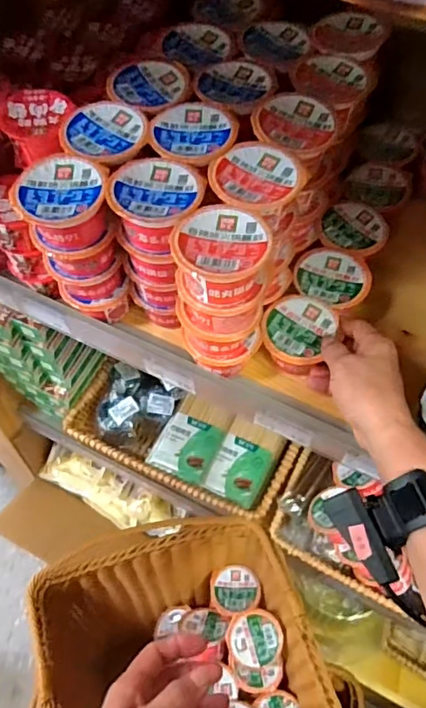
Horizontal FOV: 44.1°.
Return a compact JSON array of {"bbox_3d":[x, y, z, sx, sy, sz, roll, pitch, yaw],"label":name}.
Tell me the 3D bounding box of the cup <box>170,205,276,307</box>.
[{"bbox_3d":[0.005,-0.073,0.405,0.070,0.047,0.067,1,55,-2],"label":"cup"}]

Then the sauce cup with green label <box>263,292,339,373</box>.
[{"bbox_3d":[0.079,-0.015,0.514,0.066,0.043,0.074,17,56,10],"label":"sauce cup with green label"}]

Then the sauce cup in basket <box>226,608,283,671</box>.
[{"bbox_3d":[0.059,0.406,0.753,0.079,0.038,0.074,-4,71,0],"label":"sauce cup in basket"}]

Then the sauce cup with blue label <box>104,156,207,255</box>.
[{"bbox_3d":[-0.045,-0.119,0.433,0.073,0.044,0.072,1,55,-2],"label":"sauce cup with blue label"}]

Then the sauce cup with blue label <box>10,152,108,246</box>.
[{"bbox_3d":[-0.125,-0.123,0.433,0.069,0.044,0.073,1,55,-2],"label":"sauce cup with blue label"}]

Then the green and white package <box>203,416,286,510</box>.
[{"bbox_3d":[0.049,0.163,0.795,0.084,0.024,0.144,23,57,14],"label":"green and white package"}]

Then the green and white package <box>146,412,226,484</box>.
[{"bbox_3d":[-0.040,0.142,0.808,0.092,0.020,0.087,20,56,12],"label":"green and white package"}]

